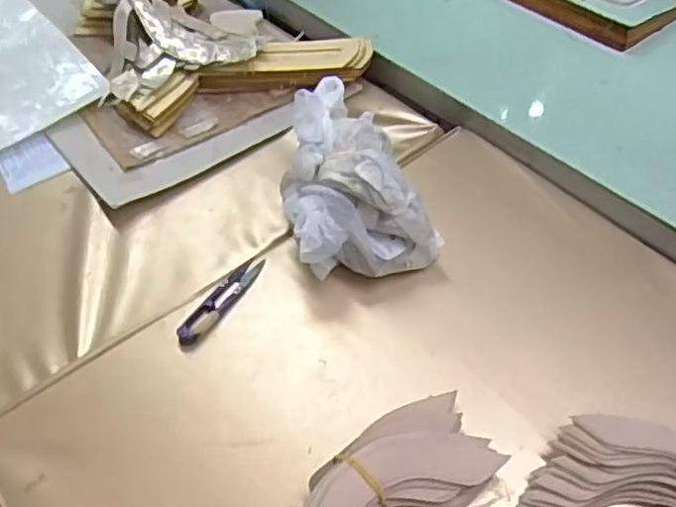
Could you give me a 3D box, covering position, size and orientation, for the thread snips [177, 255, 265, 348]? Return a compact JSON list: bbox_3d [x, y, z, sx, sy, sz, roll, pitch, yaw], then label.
[{"bbox_3d":[-0.097,0.038,0.555,0.023,0.005,0.099,23,53,20],"label":"thread snips"}]

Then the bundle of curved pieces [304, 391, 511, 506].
[{"bbox_3d":[0.022,0.162,0.420,0.078,0.031,0.185,36,59,28],"label":"bundle of curved pieces"}]

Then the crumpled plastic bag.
[{"bbox_3d":[0.007,-0.067,0.578,0.118,0.097,0.180,-13,51,-9],"label":"crumpled plastic bag"}]

